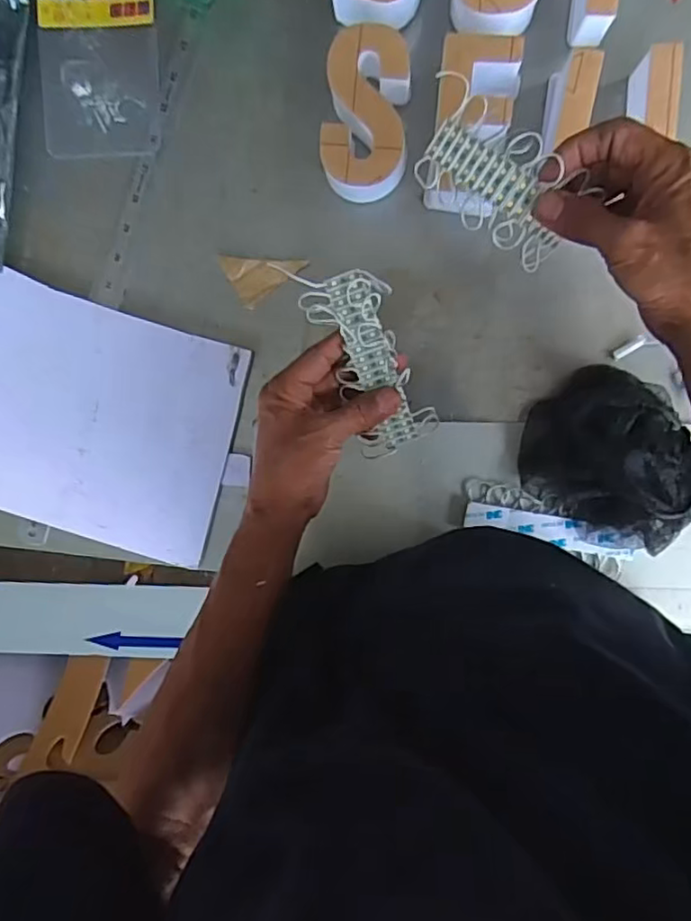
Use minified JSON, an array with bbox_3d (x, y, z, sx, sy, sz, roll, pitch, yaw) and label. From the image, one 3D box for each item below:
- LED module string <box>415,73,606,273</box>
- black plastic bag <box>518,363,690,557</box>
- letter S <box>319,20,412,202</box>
[{"bbox_3d":[0.096,-0.178,0.389,0.108,0.028,0.058,44,119,9],"label":"LED module string"},{"bbox_3d":[0.210,0.001,0.480,0.140,0.059,0.114,39,99,0],"label":"black plastic bag"},{"bbox_3d":[0.017,-0.259,0.475,0.066,0.045,0.116,4,97,5],"label":"letter S"}]

